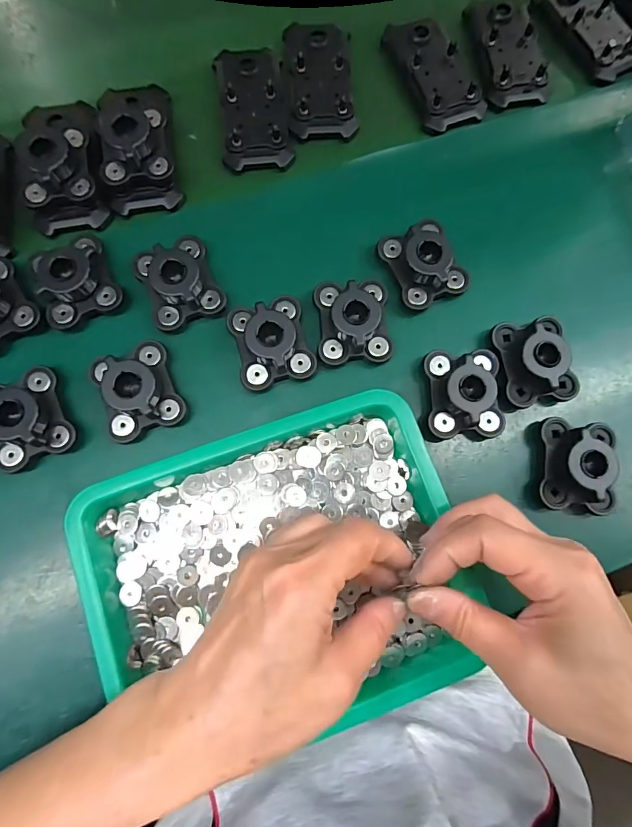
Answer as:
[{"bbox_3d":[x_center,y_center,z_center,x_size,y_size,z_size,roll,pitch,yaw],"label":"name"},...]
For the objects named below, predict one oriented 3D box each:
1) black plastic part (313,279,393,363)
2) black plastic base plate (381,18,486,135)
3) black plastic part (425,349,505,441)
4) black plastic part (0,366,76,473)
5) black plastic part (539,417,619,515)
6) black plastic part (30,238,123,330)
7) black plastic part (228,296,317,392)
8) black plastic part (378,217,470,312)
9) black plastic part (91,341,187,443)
[{"bbox_3d":[0.026,-0.063,0.285,0.048,0.021,0.056,-4,87,-3],"label":"black plastic part"},{"bbox_3d":[0.094,-0.278,0.341,0.051,0.013,0.102,-26,88,-4],"label":"black plastic base plate"},{"bbox_3d":[0.099,-0.014,0.278,0.047,0.025,0.058,-3,87,-3],"label":"black plastic part"},{"bbox_3d":[-0.184,0.003,0.266,0.045,0.028,0.056,-23,88,-4],"label":"black plastic part"},{"bbox_3d":[0.172,0.034,0.273,0.047,0.026,0.057,8,86,-2],"label":"black plastic part"},{"bbox_3d":[-0.163,-0.089,0.281,0.047,0.026,0.053,-25,88,-4],"label":"black plastic part"},{"bbox_3d":[-0.029,-0.048,0.281,0.048,0.028,0.057,-15,88,-4],"label":"black plastic part"},{"bbox_3d":[0.076,-0.106,0.296,0.046,0.026,0.056,-25,88,-4],"label":"black plastic part"},{"bbox_3d":[-0.115,-0.015,0.274,0.047,0.030,0.056,-21,88,-4],"label":"black plastic part"}]

